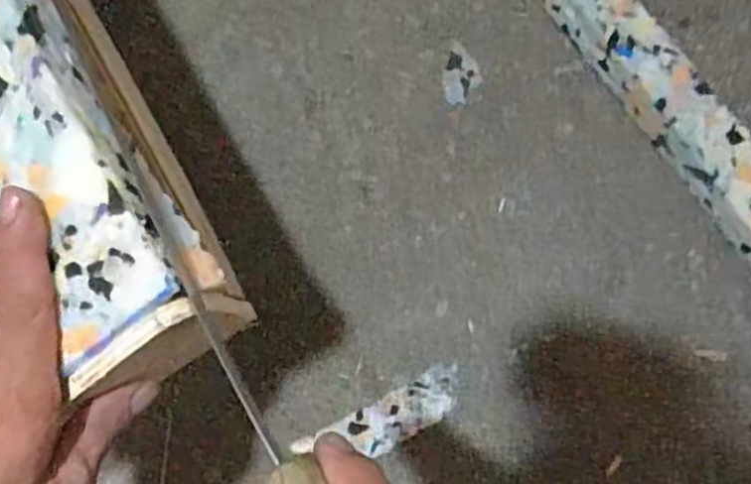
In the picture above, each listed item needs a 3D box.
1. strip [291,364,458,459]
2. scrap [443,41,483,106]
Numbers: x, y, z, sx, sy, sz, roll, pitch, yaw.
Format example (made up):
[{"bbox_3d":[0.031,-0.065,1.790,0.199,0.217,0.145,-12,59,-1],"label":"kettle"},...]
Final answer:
[{"bbox_3d":[0.006,0.138,0.542,0.131,0.010,0.038,-29,83,2],"label":"strip"},{"bbox_3d":[0.068,-0.134,0.563,0.029,0.004,0.049,-5,84,5],"label":"scrap"}]

